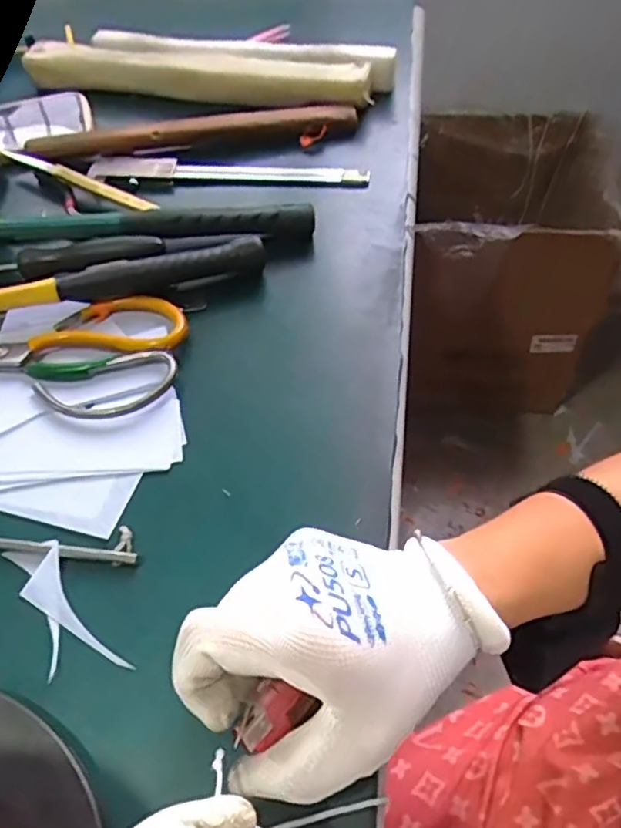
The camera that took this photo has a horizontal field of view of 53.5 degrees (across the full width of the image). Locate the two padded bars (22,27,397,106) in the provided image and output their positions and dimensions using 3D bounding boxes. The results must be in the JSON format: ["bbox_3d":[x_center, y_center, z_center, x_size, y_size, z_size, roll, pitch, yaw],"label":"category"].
[{"bbox_3d":[-0.101,-0.323,0.580,0.353,0.041,0.061,11,55,11],"label":"two padded bars"}]

